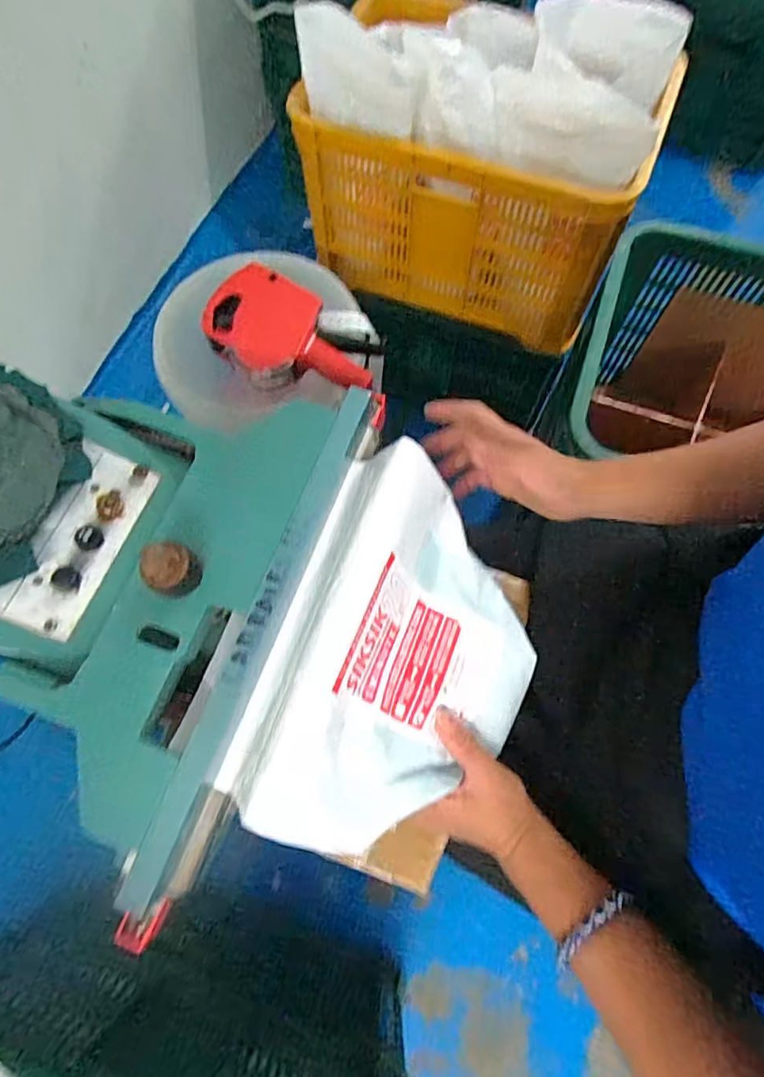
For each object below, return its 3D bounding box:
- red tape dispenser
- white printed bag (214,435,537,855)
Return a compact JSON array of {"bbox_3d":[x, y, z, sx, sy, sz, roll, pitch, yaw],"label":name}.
[{"bbox_3d":[-0.102,-0.242,0.652,0.216,0.058,0.142,21,71,9],"label":"red tape dispenser"},{"bbox_3d":[0.014,0.072,0.365,0.176,0.093,0.247,20,71,8],"label":"white printed bag"}]

